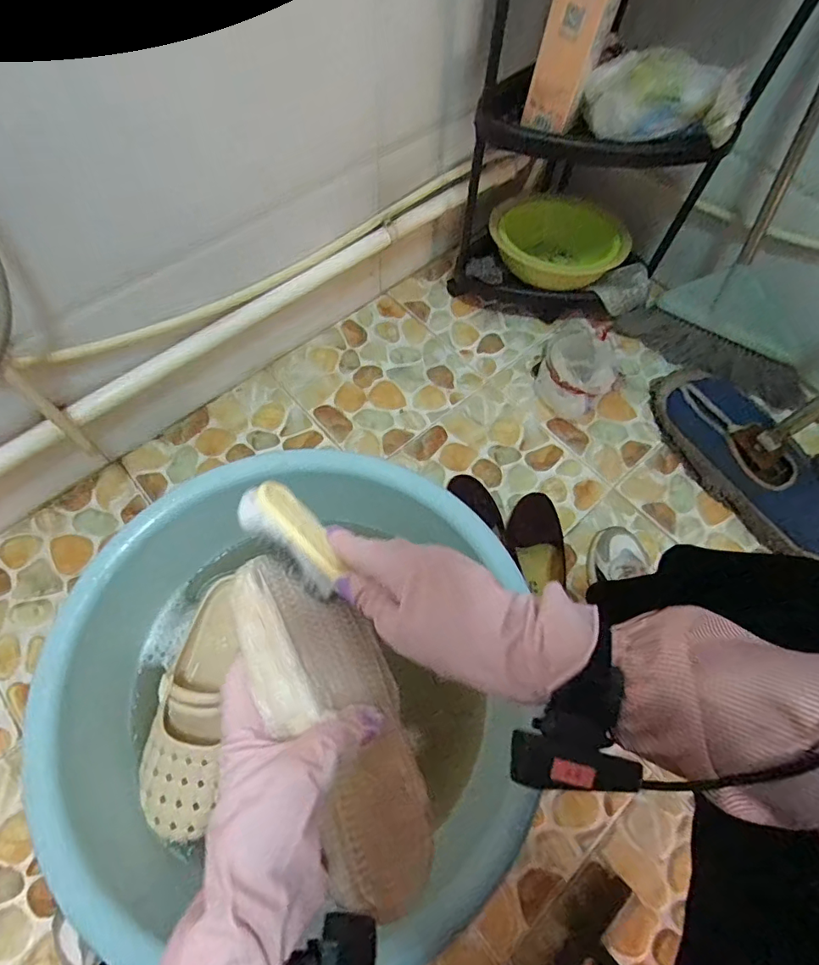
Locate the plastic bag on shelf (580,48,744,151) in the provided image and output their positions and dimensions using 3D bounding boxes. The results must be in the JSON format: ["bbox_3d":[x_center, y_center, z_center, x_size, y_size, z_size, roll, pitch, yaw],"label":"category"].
[{"bbox_3d":[0.323,-0.498,0.660,0.194,0.074,0.108,24,66,22],"label":"plastic bag on shelf"}]

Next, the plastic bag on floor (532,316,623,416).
[{"bbox_3d":[0.325,-0.224,0.965,0.150,0.081,0.209,31,67,11],"label":"plastic bag on floor"}]

